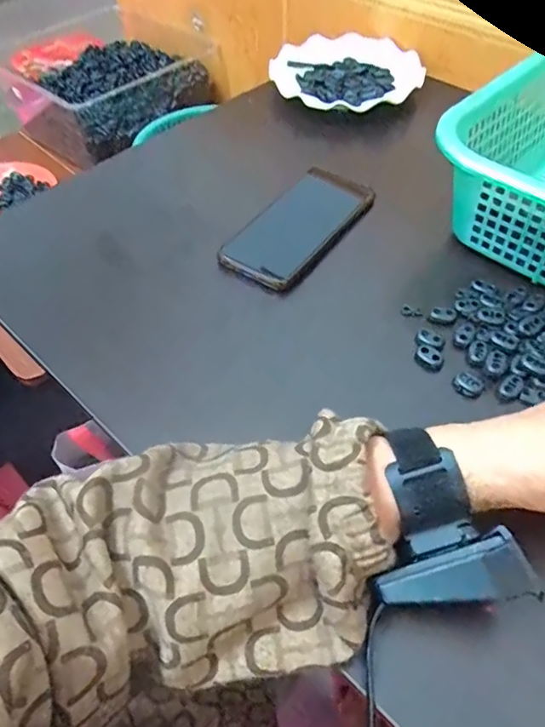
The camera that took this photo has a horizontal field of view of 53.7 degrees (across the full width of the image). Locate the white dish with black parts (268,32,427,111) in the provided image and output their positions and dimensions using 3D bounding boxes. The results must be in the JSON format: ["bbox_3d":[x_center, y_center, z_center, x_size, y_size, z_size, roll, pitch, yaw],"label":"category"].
[{"bbox_3d":[0.086,-0.342,0.632,0.171,0.020,0.154,-8,52,-4],"label":"white dish with black parts"}]

